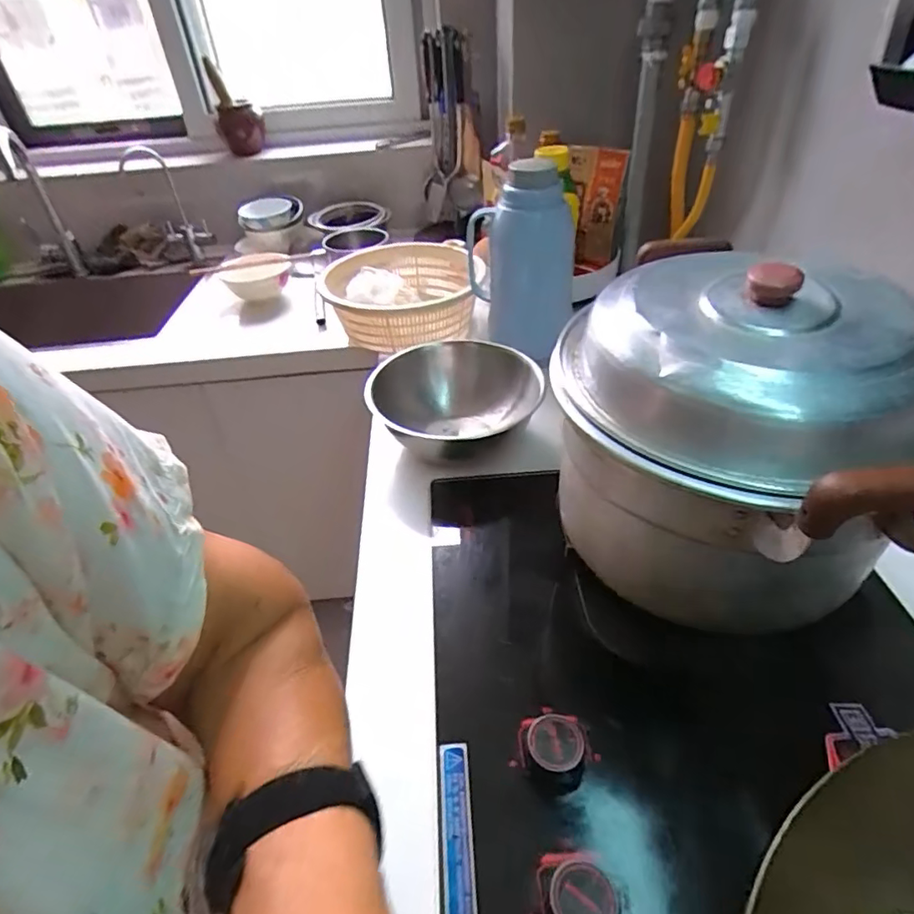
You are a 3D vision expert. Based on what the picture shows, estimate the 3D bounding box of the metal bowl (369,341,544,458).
[{"bbox_3d":[-0.004,-0.064,0.727,0.206,0.093,0.203,-3,40,2],"label":"metal bowl"}]

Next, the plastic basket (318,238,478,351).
[{"bbox_3d":[-0.100,-0.296,1.000,0.244,0.086,0.308,-6,39,-1],"label":"plastic basket"}]

